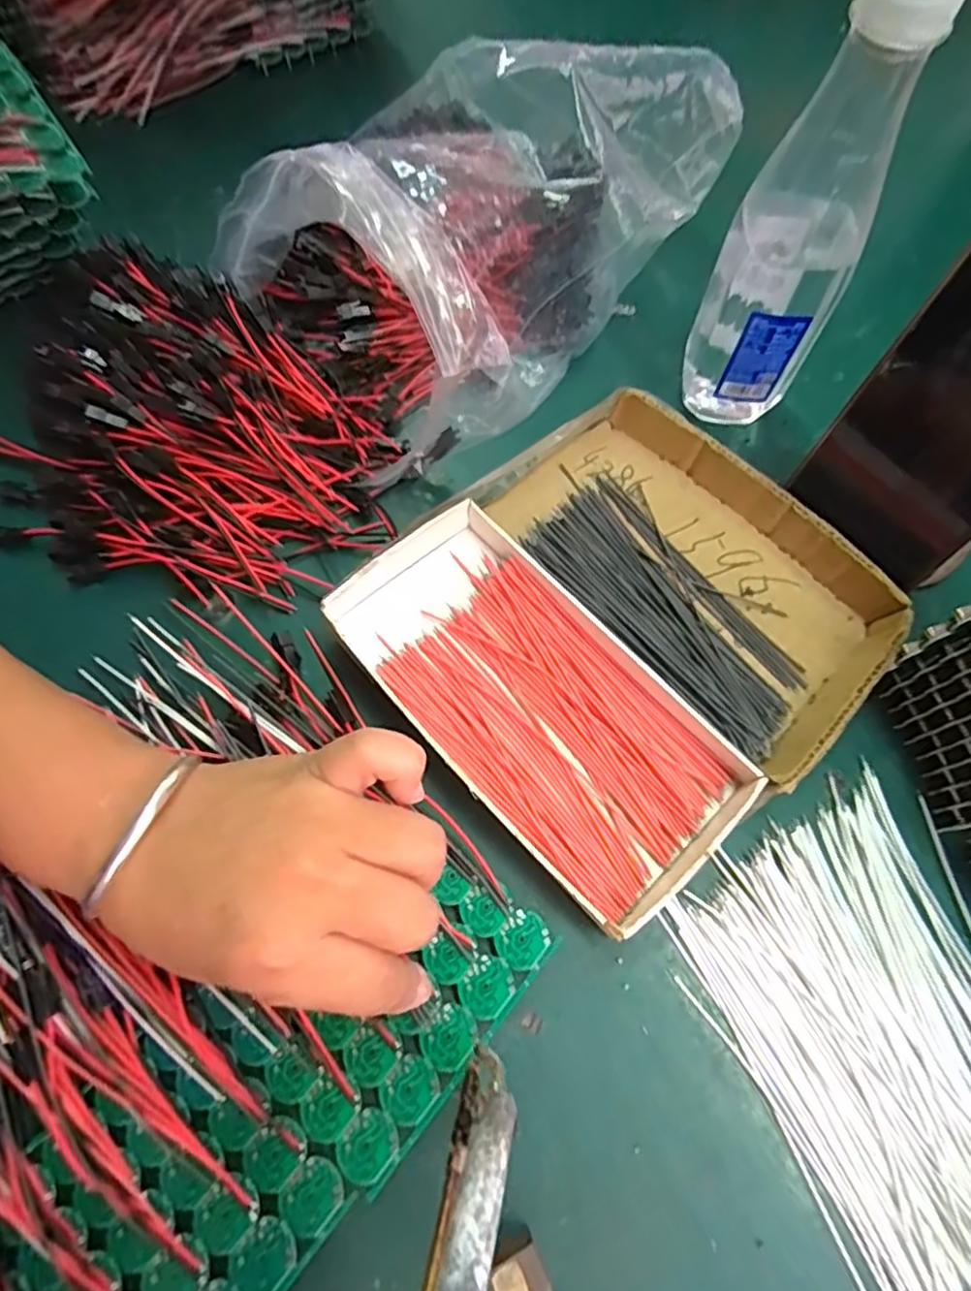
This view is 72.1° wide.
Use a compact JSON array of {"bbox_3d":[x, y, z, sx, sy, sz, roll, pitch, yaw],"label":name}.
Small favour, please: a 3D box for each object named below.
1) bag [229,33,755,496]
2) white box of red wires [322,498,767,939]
[{"bbox_3d":[-0.014,-0.235,0.362,0.188,0.105,0.275,39,72,14],"label":"bag"},{"bbox_3d":[0.022,0.023,0.298,0.095,0.021,0.189,-40,73,-15],"label":"white box of red wires"}]

